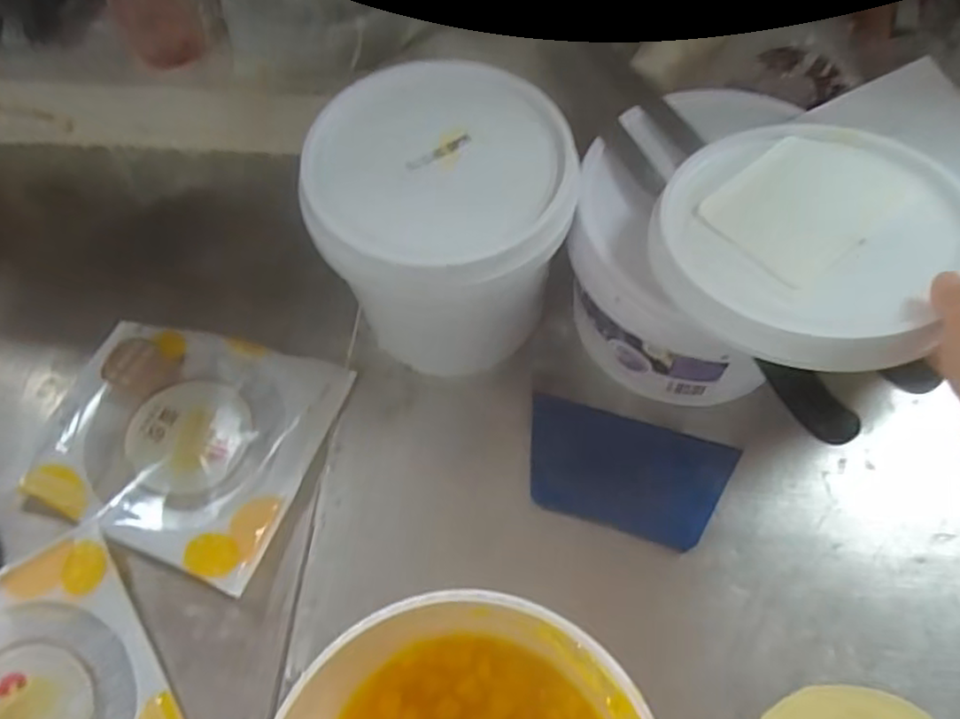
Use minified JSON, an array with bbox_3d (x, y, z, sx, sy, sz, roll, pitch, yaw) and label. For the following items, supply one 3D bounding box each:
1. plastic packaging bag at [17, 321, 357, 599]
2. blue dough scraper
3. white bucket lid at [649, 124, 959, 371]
[{"bbox_3d":[-0.254,0.063,0.593,0.222,0.045,0.204,19,65,12],"label":"plastic packaging bag"},{"bbox_3d":[0.123,0.095,0.577,0.170,0.010,0.101,16,63,10],"label":"blue dough scraper"},{"bbox_3d":[0.220,-0.083,0.442,0.190,0.026,0.188,-4,59,7],"label":"white bucket lid"}]

